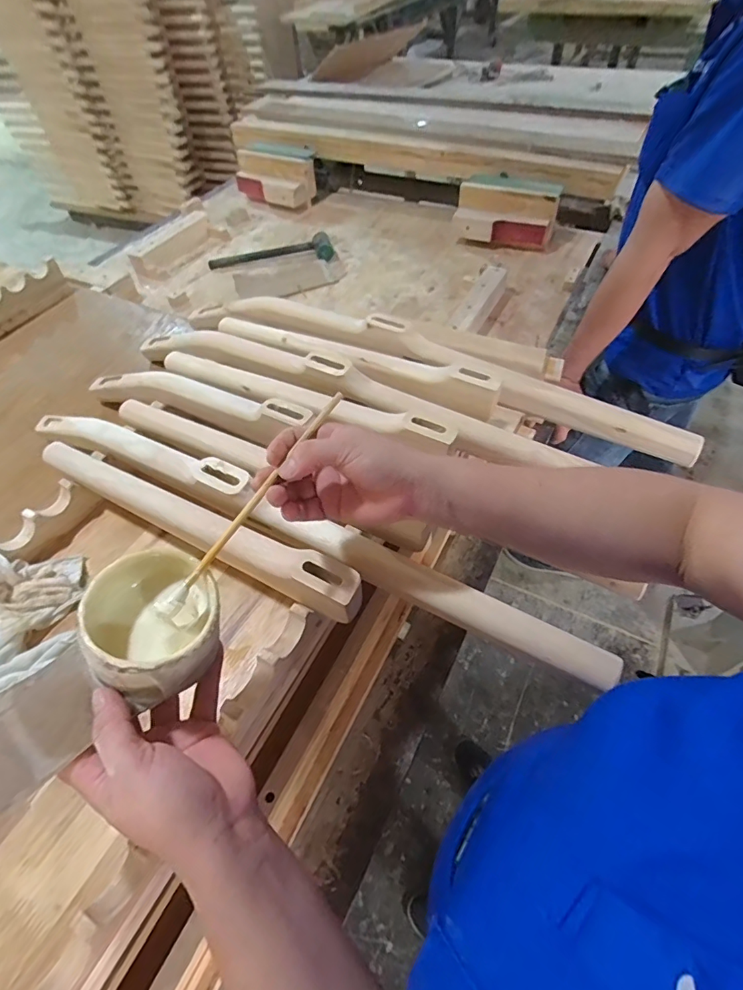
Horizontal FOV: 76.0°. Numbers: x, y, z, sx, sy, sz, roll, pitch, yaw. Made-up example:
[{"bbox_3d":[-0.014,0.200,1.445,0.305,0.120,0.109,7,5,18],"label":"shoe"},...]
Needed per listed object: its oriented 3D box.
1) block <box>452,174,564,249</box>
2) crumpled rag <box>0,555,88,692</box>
[{"bbox_3d":[0.367,-0.765,1.286,0.263,0.121,0.178,15,55,14],"label":"block"},{"bbox_3d":[-0.361,0.126,0.474,0.129,0.059,0.175,-12,53,-6],"label":"crumpled rag"}]

